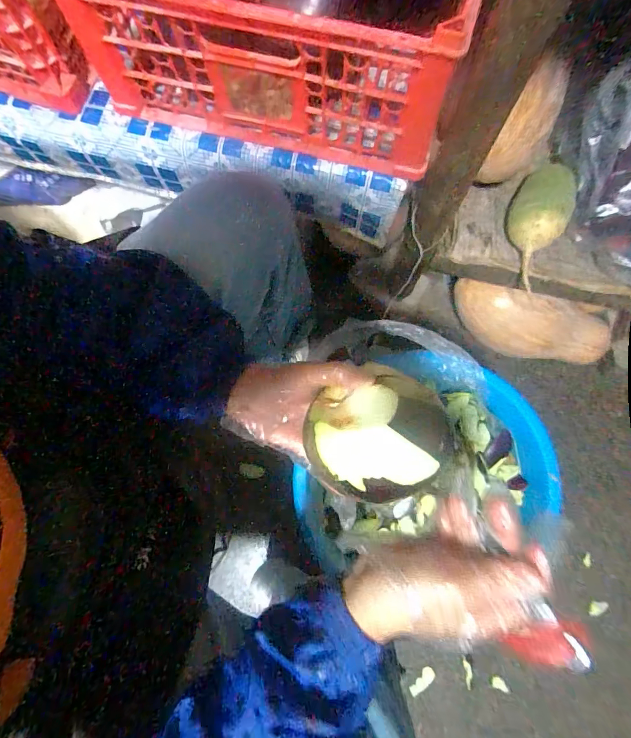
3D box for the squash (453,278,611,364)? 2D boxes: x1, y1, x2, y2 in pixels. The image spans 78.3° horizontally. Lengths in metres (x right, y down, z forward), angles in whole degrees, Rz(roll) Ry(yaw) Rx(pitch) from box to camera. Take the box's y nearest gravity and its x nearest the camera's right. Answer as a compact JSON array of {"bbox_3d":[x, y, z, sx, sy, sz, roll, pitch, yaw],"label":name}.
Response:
[{"bbox_3d":[0.422,-0.083,0.752,0.319,0.105,0.098,12,80,3],"label":"squash"}]

